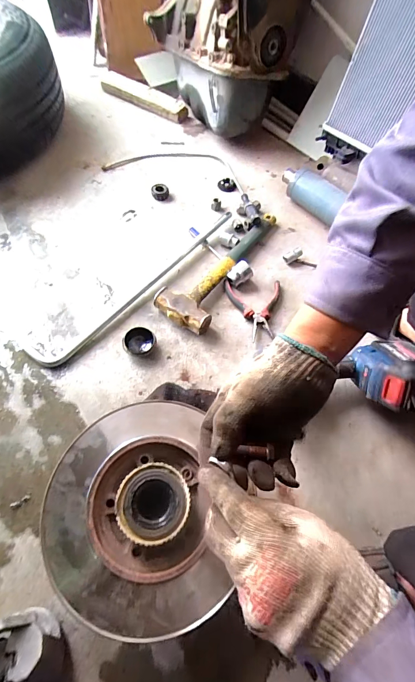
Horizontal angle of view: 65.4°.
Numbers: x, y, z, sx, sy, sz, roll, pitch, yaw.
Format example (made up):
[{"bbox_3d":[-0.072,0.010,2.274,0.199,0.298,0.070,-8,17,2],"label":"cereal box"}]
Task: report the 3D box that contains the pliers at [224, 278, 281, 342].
[{"bbox_3d":[0.086,-0.063,0.628,0.108,0.021,0.131,5,61,0],"label":"pliers"}]

